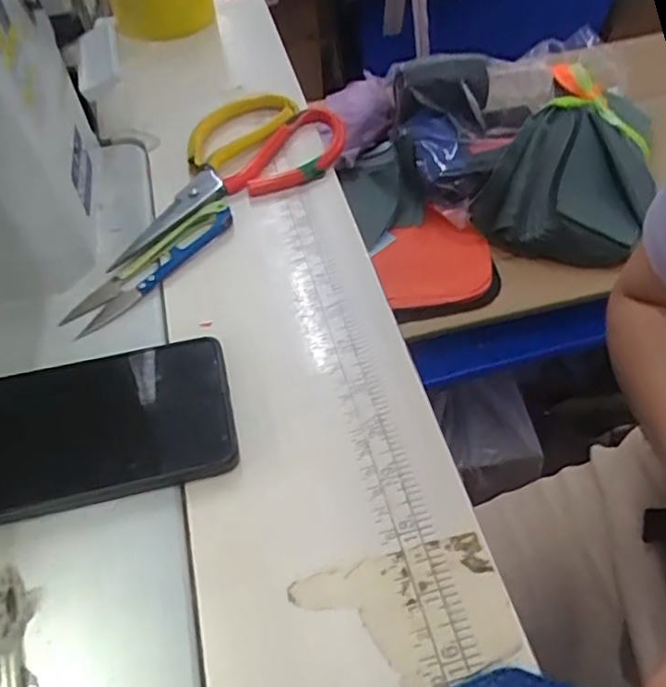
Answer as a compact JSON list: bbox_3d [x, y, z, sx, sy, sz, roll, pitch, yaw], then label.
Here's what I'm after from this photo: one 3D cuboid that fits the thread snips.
[{"bbox_3d":[-0.106,-0.048,0.372,0.025,0.007,0.120,32,59,25],"label":"thread snips"}]

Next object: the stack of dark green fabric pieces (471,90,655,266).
[{"bbox_3d":[0.285,-0.200,0.733,0.168,0.083,0.239,21,55,19],"label":"stack of dark green fabric pieces"}]

